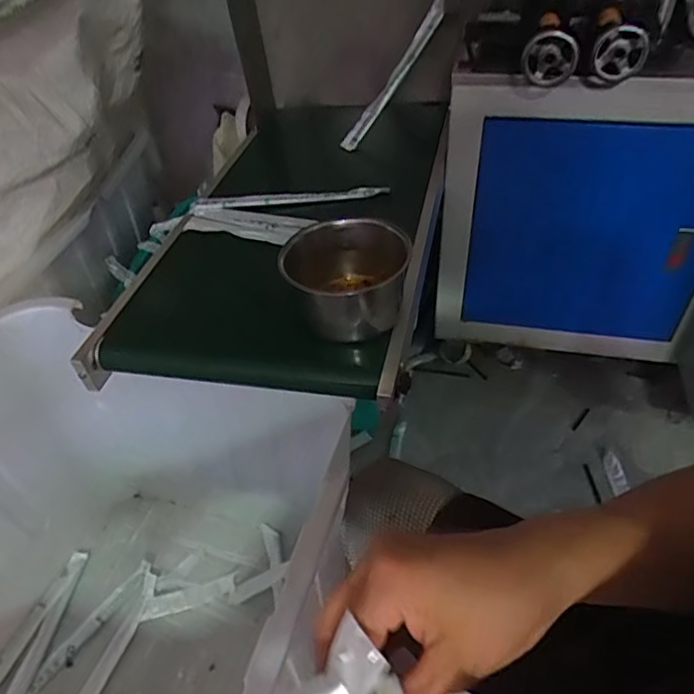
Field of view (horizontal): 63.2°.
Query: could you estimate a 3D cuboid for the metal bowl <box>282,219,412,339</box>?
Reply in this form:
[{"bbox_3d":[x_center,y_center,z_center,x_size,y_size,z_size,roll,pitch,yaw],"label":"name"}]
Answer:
[{"bbox_3d":[0.001,-0.073,0.608,0.127,0.087,0.127,-2,45,2],"label":"metal bowl"}]

